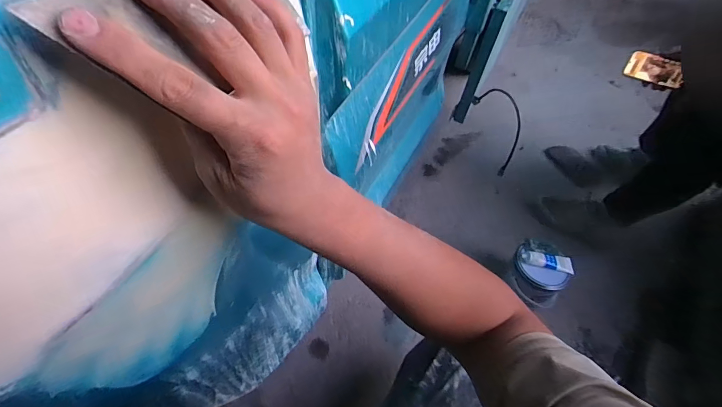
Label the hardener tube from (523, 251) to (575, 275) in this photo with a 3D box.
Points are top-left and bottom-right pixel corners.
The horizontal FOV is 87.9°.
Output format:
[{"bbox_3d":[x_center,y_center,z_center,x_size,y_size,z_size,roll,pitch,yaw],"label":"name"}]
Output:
[{"bbox_3d":[0.532,0.162,1.054,0.154,0.019,0.043,14,94,-6],"label":"hardener tube"}]

